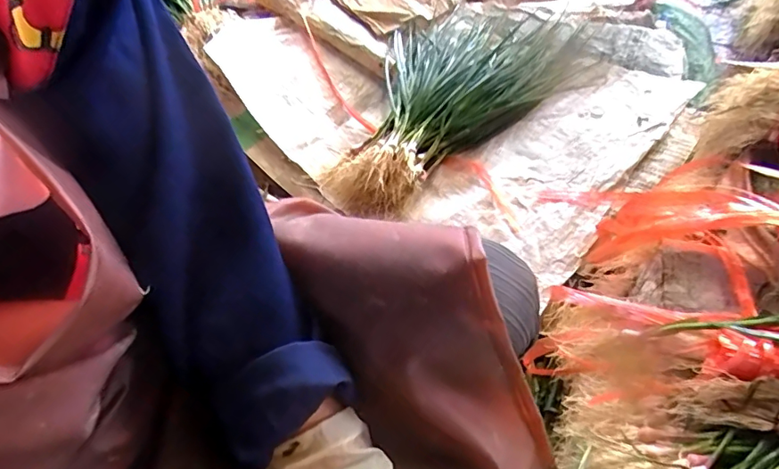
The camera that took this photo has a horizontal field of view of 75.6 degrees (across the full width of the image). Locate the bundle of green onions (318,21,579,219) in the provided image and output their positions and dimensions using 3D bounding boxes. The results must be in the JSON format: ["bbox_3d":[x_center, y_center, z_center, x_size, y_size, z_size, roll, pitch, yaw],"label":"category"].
[{"bbox_3d":[0.097,-0.284,1.013,0.587,0.075,0.327,-36,62,-21],"label":"bundle of green onions"}]

